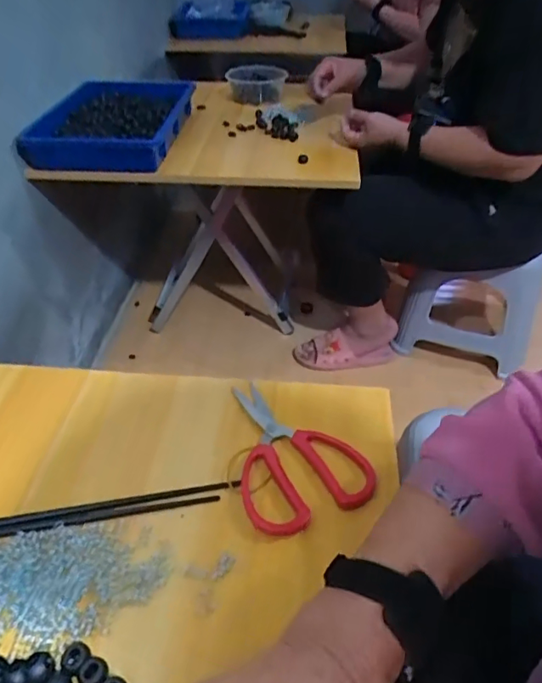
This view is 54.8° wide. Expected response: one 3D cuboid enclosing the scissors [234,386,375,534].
[{"bbox_3d":[0.008,0.090,0.453,0.106,0.017,0.156,-18,44,-20],"label":"scissors"}]

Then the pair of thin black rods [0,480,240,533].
[{"bbox_3d":[-0.148,0.134,0.406,0.242,0.005,0.016,-7,42,-9],"label":"pair of thin black rods"}]

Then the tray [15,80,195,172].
[{"bbox_3d":[-0.310,-0.436,1.047,0.254,0.068,0.368,2,41,1],"label":"tray"}]

